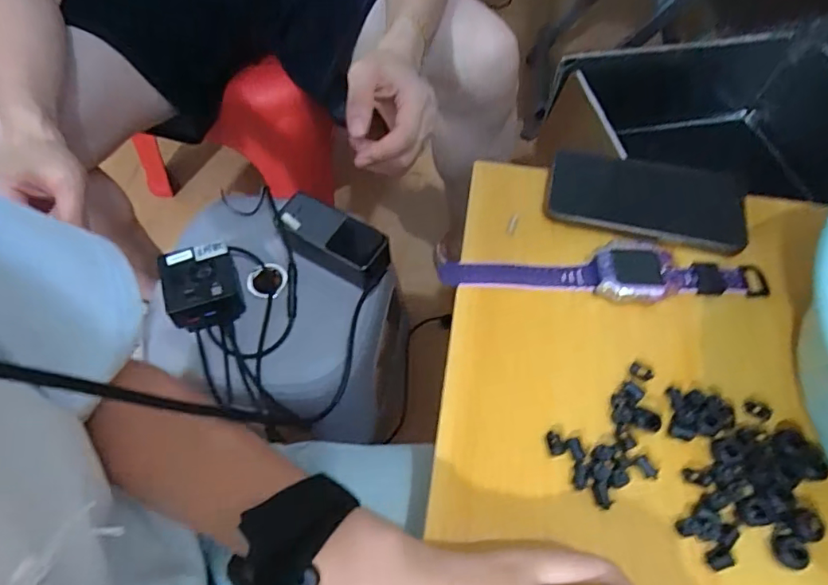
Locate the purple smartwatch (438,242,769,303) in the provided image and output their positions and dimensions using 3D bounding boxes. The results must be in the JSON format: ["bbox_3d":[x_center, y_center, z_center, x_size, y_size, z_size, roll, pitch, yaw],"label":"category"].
[{"bbox_3d":[0.139,-0.014,0.375,0.233,0.021,0.042,4,61,2],"label":"purple smartwatch"}]

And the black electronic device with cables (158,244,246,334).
[{"bbox_3d":[-0.229,-0.005,0.573,0.077,0.052,0.078,-16,62,-10],"label":"black electronic device with cables"}]

